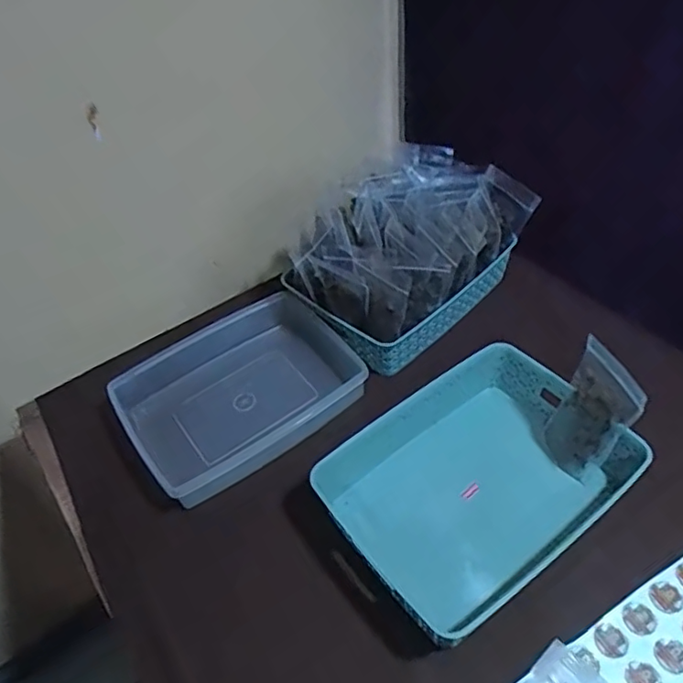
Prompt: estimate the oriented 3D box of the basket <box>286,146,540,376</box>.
[{"bbox_3d":[0.099,-0.138,0.861,0.234,0.148,0.324,33,58,31],"label":"basket"}]

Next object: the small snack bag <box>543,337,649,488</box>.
[{"bbox_3d":[0.279,0.086,0.647,0.024,0.158,0.086,-6,45,-19],"label":"small snack bag"}]

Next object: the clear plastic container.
[{"bbox_3d":[-0.135,0.066,0.780,0.306,0.071,0.226,-33,52,-24],"label":"clear plastic container"}]

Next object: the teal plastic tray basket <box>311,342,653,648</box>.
[{"bbox_3d":[0.152,0.151,0.651,0.315,0.071,0.228,-29,51,-20],"label":"teal plastic tray basket"}]

